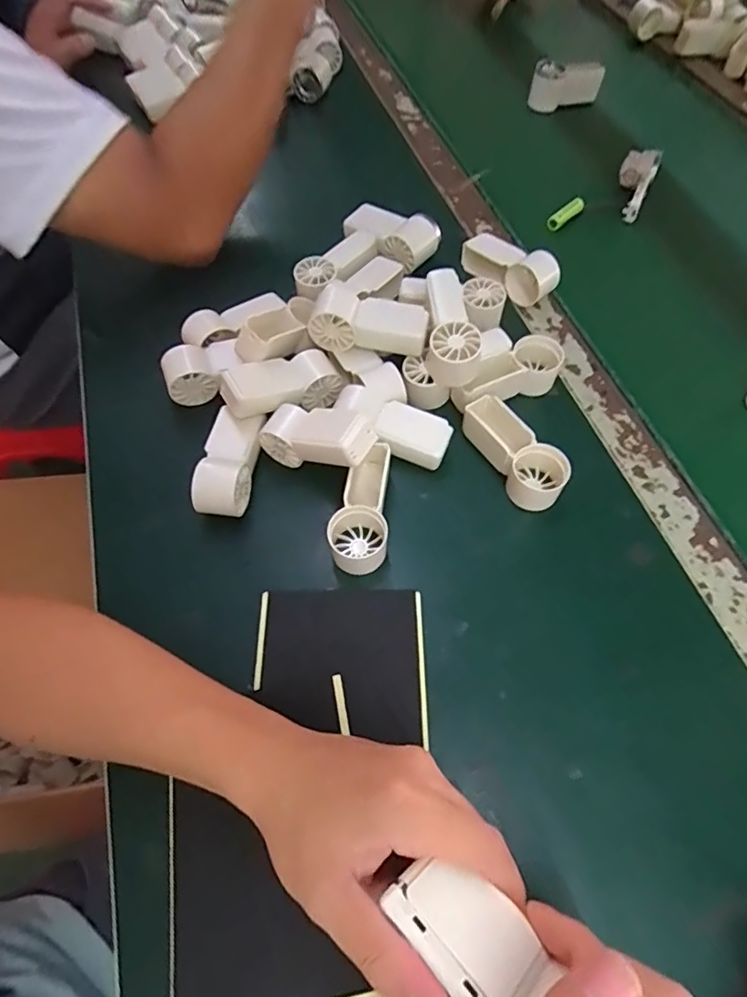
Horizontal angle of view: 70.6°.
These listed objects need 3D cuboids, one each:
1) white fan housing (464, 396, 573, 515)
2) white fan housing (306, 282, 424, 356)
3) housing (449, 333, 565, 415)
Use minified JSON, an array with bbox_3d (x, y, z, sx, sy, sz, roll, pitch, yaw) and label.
[{"bbox_3d":[0.106,-0.037,0.398,0.039,0.037,0.094,-33,77,-19],"label":"white fan housing"},{"bbox_3d":[-0.003,-0.146,0.433,0.090,0.030,0.042,9,61,5],"label":"white fan housing"},{"bbox_3d":[0.112,-0.098,0.435,0.097,0.033,0.037,-32,65,-16],"label":"housing"}]

